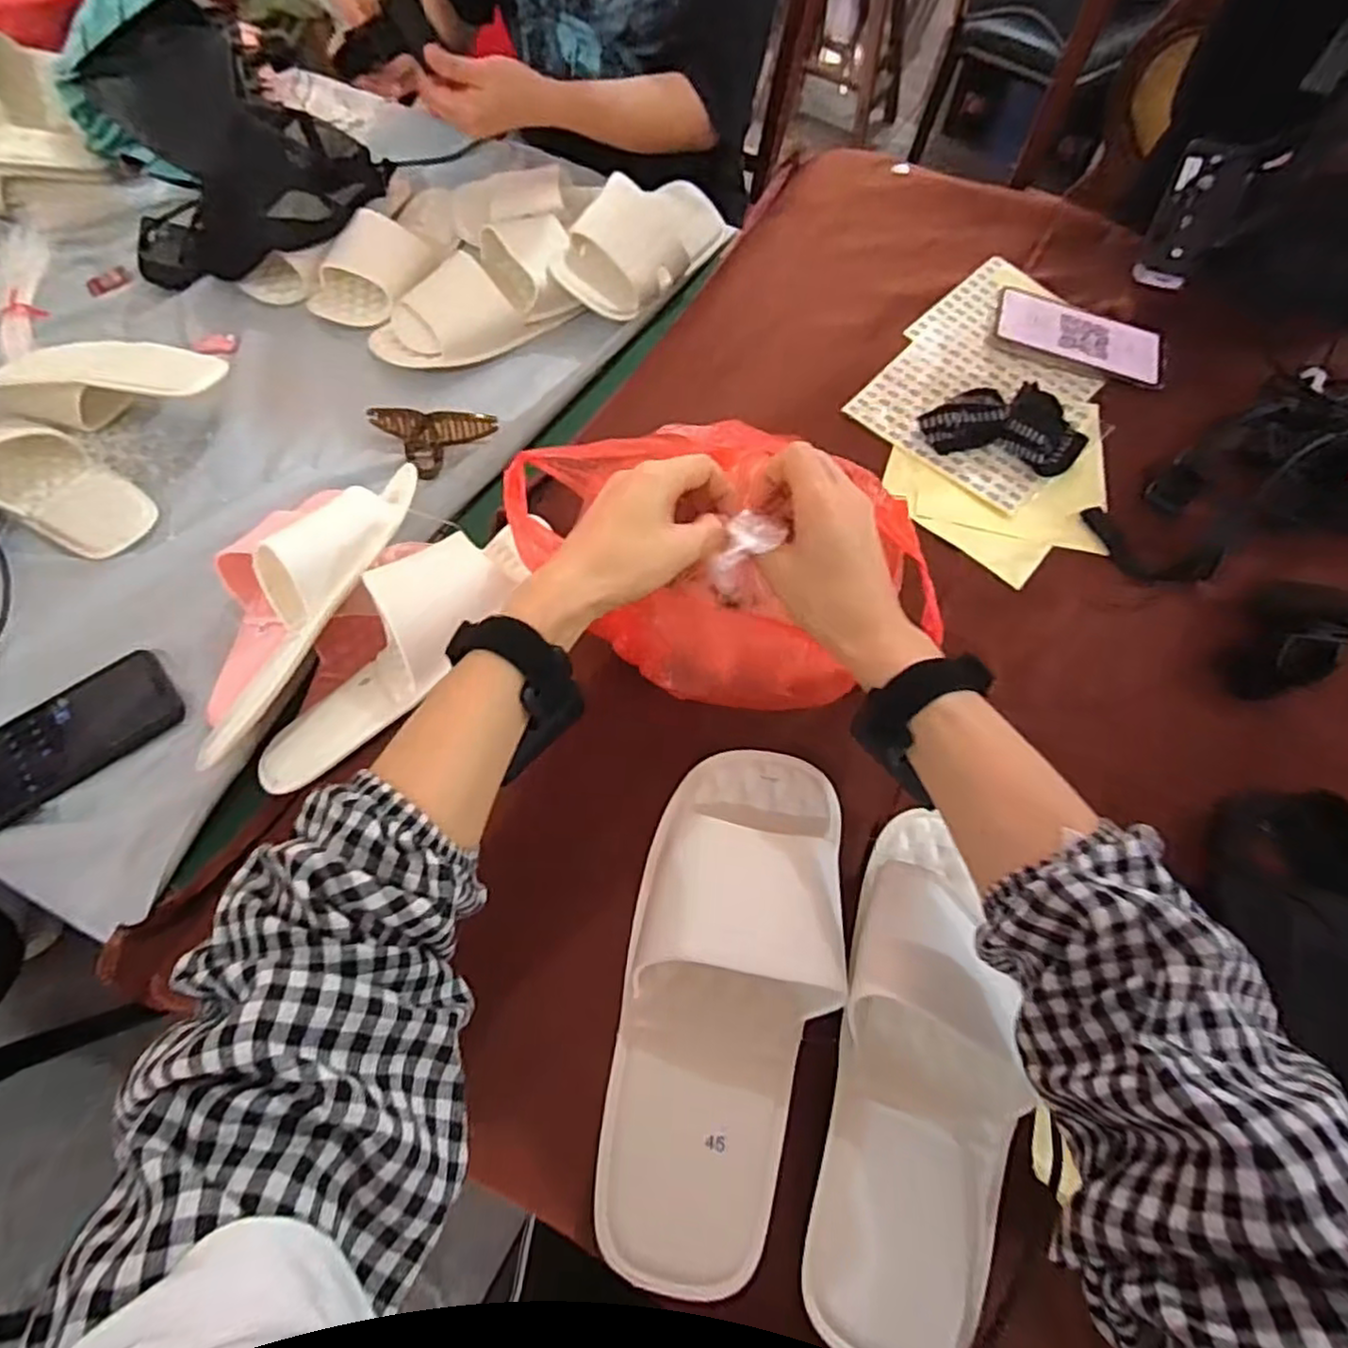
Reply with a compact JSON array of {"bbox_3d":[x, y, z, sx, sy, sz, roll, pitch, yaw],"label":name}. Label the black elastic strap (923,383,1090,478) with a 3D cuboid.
[{"bbox_3d":[0.284,-0.215,0.594,0.134,0.030,0.068,16,65,4],"label":"black elastic strap"}]

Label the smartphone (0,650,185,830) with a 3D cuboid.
[{"bbox_3d":[-0.478,0.049,0.549,0.156,0.017,0.083,-39,73,-19],"label":"smartphone"}]

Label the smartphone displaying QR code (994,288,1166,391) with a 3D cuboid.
[{"bbox_3d":[0.385,-0.322,0.657,0.160,0.015,0.064,22,65,7],"label":"smartphone displaying QR code"}]

